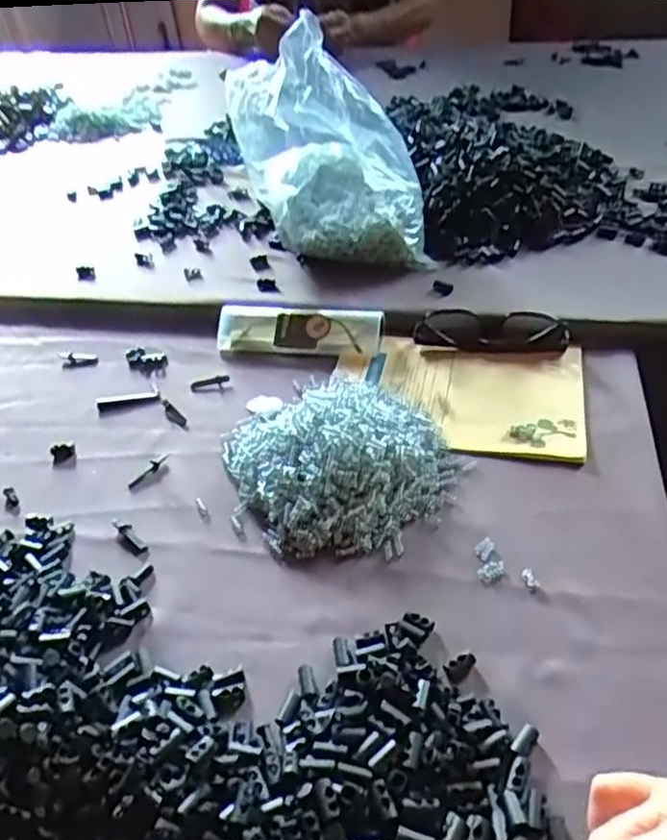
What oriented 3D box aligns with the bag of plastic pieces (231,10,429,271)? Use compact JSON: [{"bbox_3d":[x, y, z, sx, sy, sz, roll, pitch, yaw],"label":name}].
[{"bbox_3d":[-0.008,-0.281,0.718,0.169,0.193,0.221,-9,42,-2],"label":"bag of plastic pieces"}]

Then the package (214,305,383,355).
[{"bbox_3d":[-0.033,-0.085,0.645,0.152,0.027,0.039,4,44,13],"label":"package"}]

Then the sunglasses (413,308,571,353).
[{"bbox_3d":[0.137,-0.080,0.611,0.129,0.032,0.028,1,43,9],"label":"sunglasses"}]

